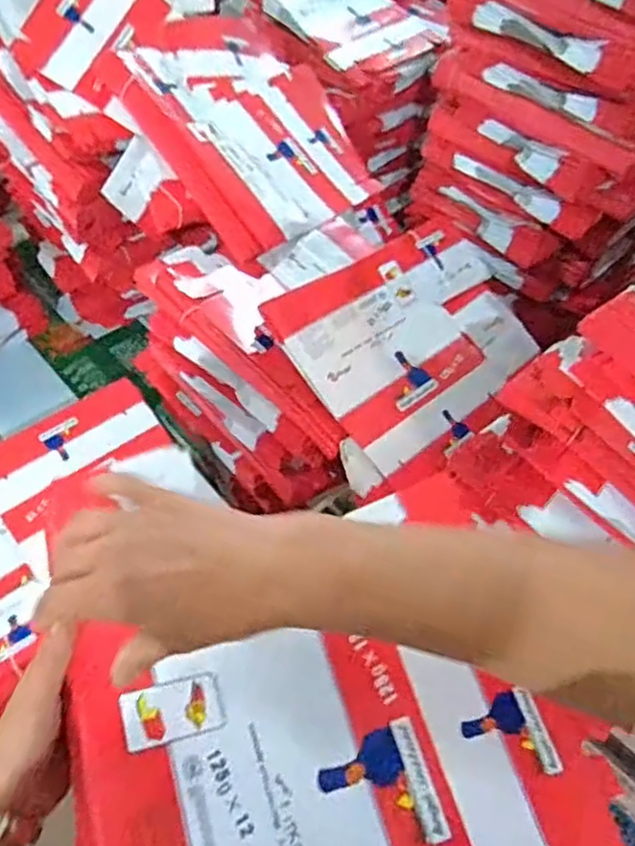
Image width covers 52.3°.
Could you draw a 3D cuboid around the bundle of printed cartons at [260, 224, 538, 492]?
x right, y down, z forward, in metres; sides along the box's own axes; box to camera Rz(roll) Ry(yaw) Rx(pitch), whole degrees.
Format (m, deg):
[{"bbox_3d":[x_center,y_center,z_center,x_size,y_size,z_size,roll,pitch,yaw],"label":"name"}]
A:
[{"bbox_3d":[0.138,-0.108,0.868,0.371,0.045,0.287,-30,79,-29],"label":"bundle of printed cartons"}]

